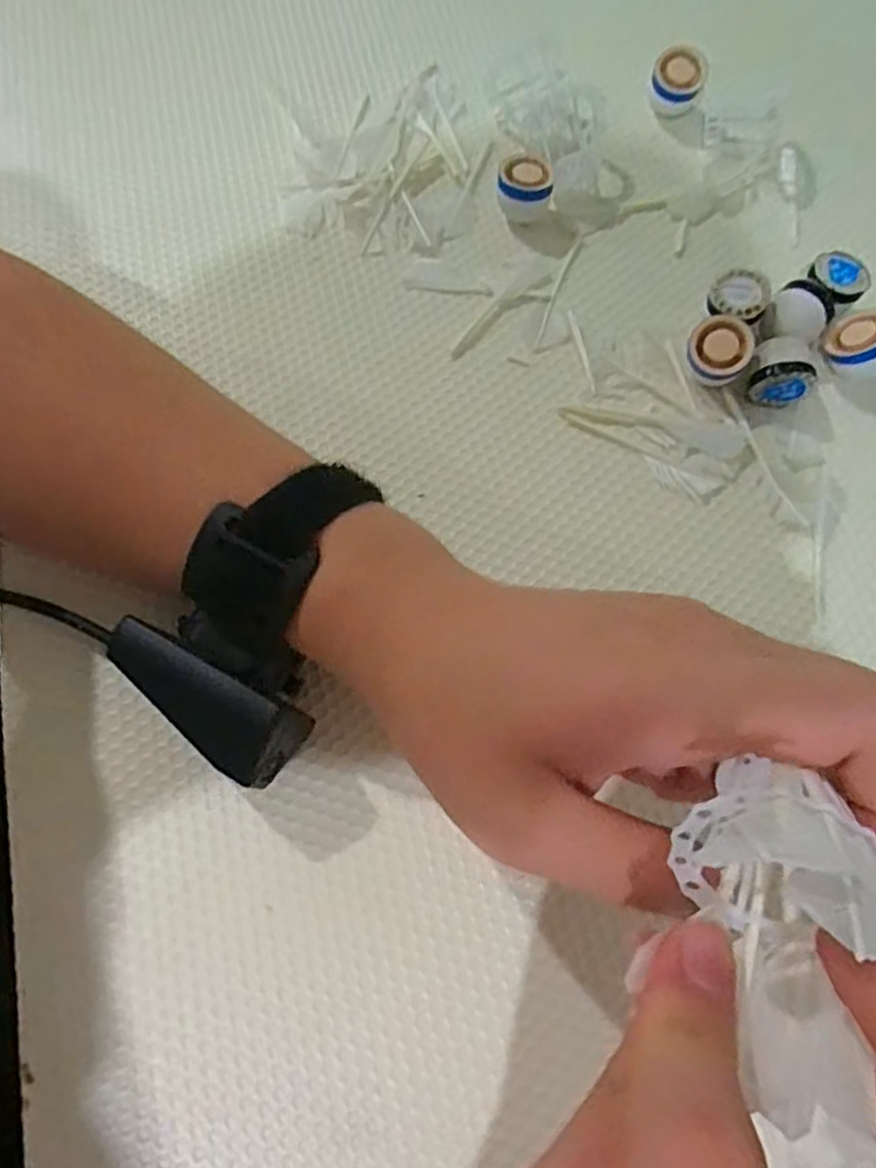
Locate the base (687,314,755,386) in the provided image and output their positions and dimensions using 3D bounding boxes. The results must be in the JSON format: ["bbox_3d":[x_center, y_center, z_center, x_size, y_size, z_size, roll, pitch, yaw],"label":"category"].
[{"bbox_3d":[0.123,-0.103,0.314,0.026,0.018,0.026,21,97,4],"label":"base"}]

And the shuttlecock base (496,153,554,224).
[{"bbox_3d":[0.042,-0.188,0.342,0.025,0.025,0.021,14,71,3],"label":"shuttlecock base"}]

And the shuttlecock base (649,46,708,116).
[{"bbox_3d":[0.123,-0.258,0.367,0.026,0.026,0.022,19,71,5],"label":"shuttlecock base"}]

